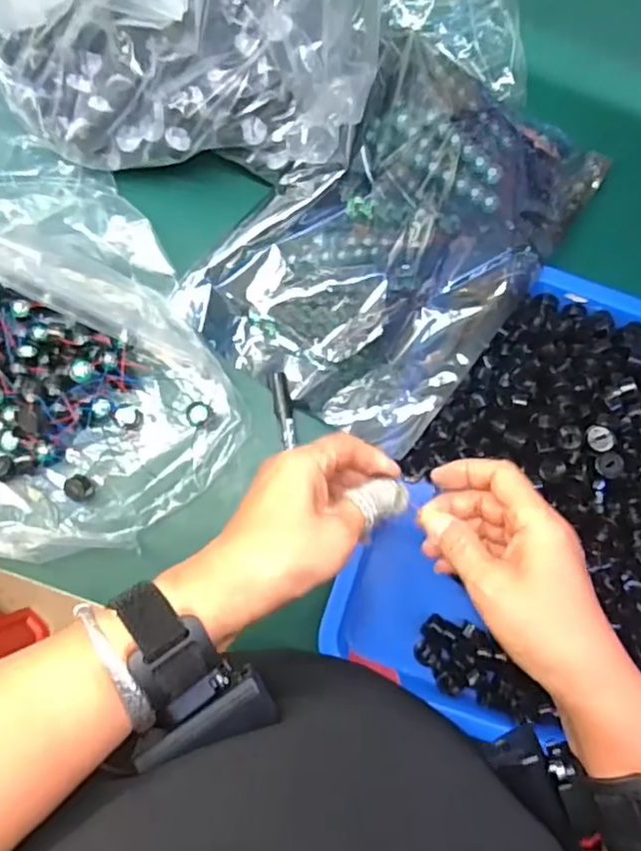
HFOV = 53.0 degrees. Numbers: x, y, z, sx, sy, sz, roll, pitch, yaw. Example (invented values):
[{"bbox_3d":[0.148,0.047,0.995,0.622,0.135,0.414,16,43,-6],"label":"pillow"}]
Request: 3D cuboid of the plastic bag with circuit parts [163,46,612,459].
[{"bbox_3d":[0.071,-0.162,0.537,0.219,0.059,0.347,39,83,2],"label":"plastic bag with circuit parts"}]

